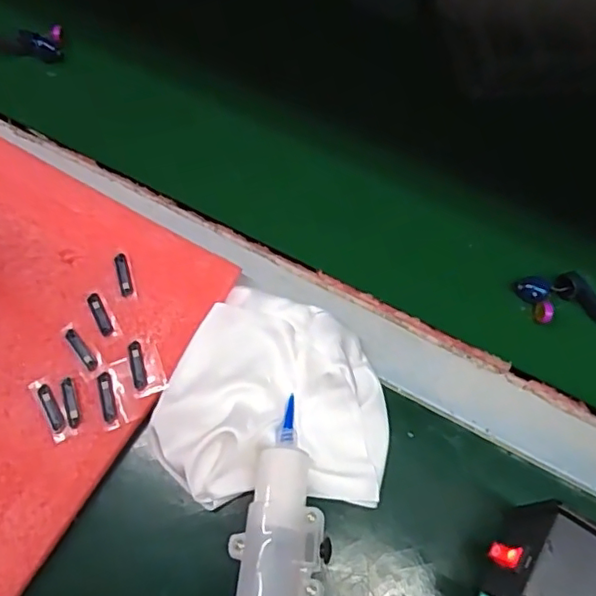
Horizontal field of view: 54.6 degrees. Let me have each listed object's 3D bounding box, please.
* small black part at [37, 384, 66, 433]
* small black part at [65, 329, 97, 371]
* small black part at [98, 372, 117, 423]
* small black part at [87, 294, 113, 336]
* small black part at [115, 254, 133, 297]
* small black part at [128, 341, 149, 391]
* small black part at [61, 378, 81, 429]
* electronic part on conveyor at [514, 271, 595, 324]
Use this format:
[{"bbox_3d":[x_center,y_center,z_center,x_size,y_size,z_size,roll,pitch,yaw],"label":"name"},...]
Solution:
[{"bbox_3d":[-0.131,0.058,0.304,0.007,0.004,0.027,-29,70,-12],"label":"small black part"},{"bbox_3d":[-0.120,0.028,0.318,0.006,0.004,0.029,-37,72,-15],"label":"small black part"},{"bbox_3d":[-0.101,0.053,0.306,0.007,0.004,0.027,-15,68,-7],"label":"small black part"},{"bbox_3d":[-0.112,0.009,0.327,0.007,0.004,0.027,-28,70,-12],"label":"small black part"},{"bbox_3d":[-0.102,-0.013,0.336,0.007,0.004,0.027,-15,68,-7],"label":"small black part"},{"bbox_3d":[-0.087,0.037,0.313,0.008,0.004,0.027,-16,68,-7],"label":"small black part"},{"bbox_3d":[-0.121,0.055,0.305,0.006,0.004,0.027,-17,68,-7],"label":"small black part"},{"bbox_3d":[0.154,0.000,0.337,0.049,0.017,0.028,-5,67,-3],"label":"electronic part on conveyor"}]

